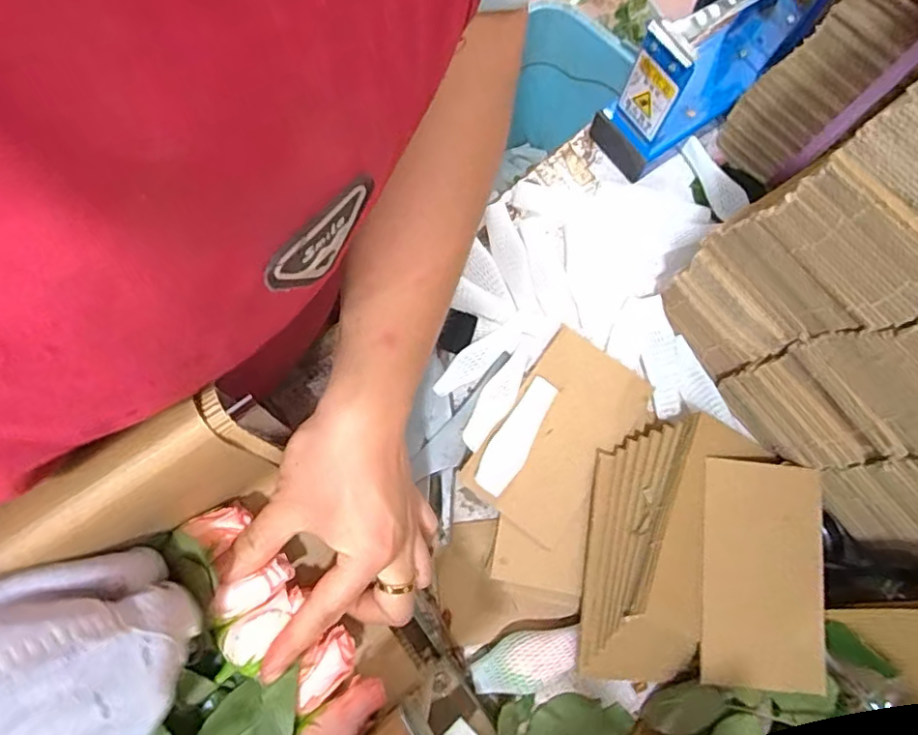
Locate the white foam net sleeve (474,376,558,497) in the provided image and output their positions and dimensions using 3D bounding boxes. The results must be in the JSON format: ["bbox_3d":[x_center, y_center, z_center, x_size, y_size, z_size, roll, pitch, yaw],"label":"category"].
[{"bbox_3d":[0.040,0.046,0.392,0.024,0.019,0.086,30,77,8],"label":"white foam net sleeve"}]

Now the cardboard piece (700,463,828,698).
[{"bbox_3d":[0.194,0.131,0.366,0.077,0.004,0.137,5,78,-1],"label":"cardboard piece"}]

